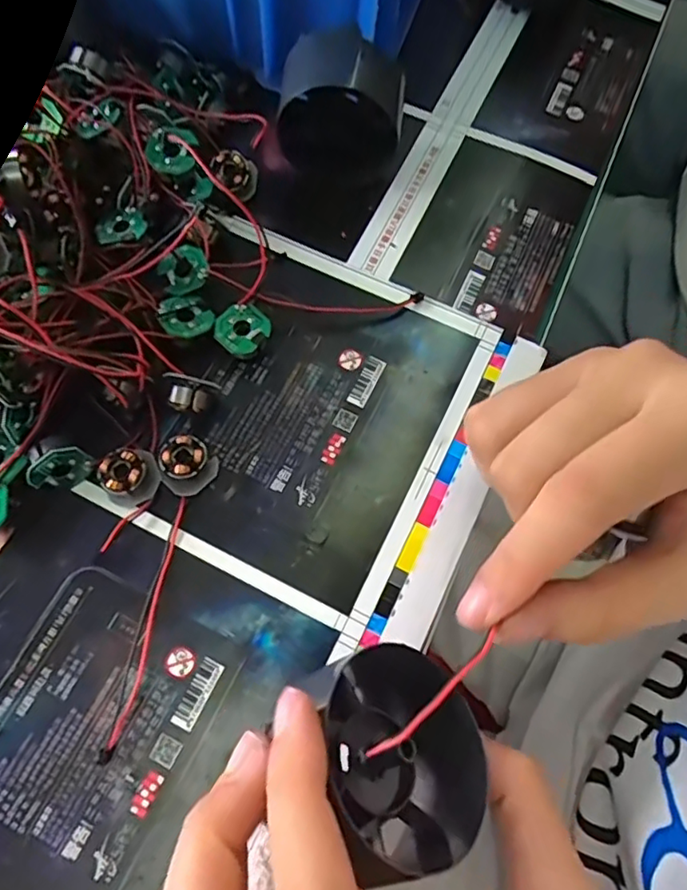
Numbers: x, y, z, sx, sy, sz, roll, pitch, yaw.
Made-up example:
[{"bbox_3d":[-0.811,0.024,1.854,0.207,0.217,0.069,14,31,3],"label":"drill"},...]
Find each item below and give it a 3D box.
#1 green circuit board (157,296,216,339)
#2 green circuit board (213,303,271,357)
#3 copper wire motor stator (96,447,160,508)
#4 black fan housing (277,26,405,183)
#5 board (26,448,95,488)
[{"bbox_3d":[-0.061,-0.050,0.231,0.018,0.004,0.020,-36,75,-15],"label":"green circuit board"},{"bbox_3d":[-0.039,-0.045,0.232,0.020,0.004,0.020,38,75,10],"label":"green circuit board"},{"bbox_3d":[-0.076,0.011,0.214,0.018,0.012,0.018,1,69,-2],"label":"copper wire motor stator"},{"bbox_3d":[0.000,-0.144,0.258,0.049,0.049,0.042,5,69,-1],"label":"black fan housing"},{"bbox_3d":[-0.099,0.008,0.210,0.022,0.016,0.004,-17,46,-31],"label":"board"}]

